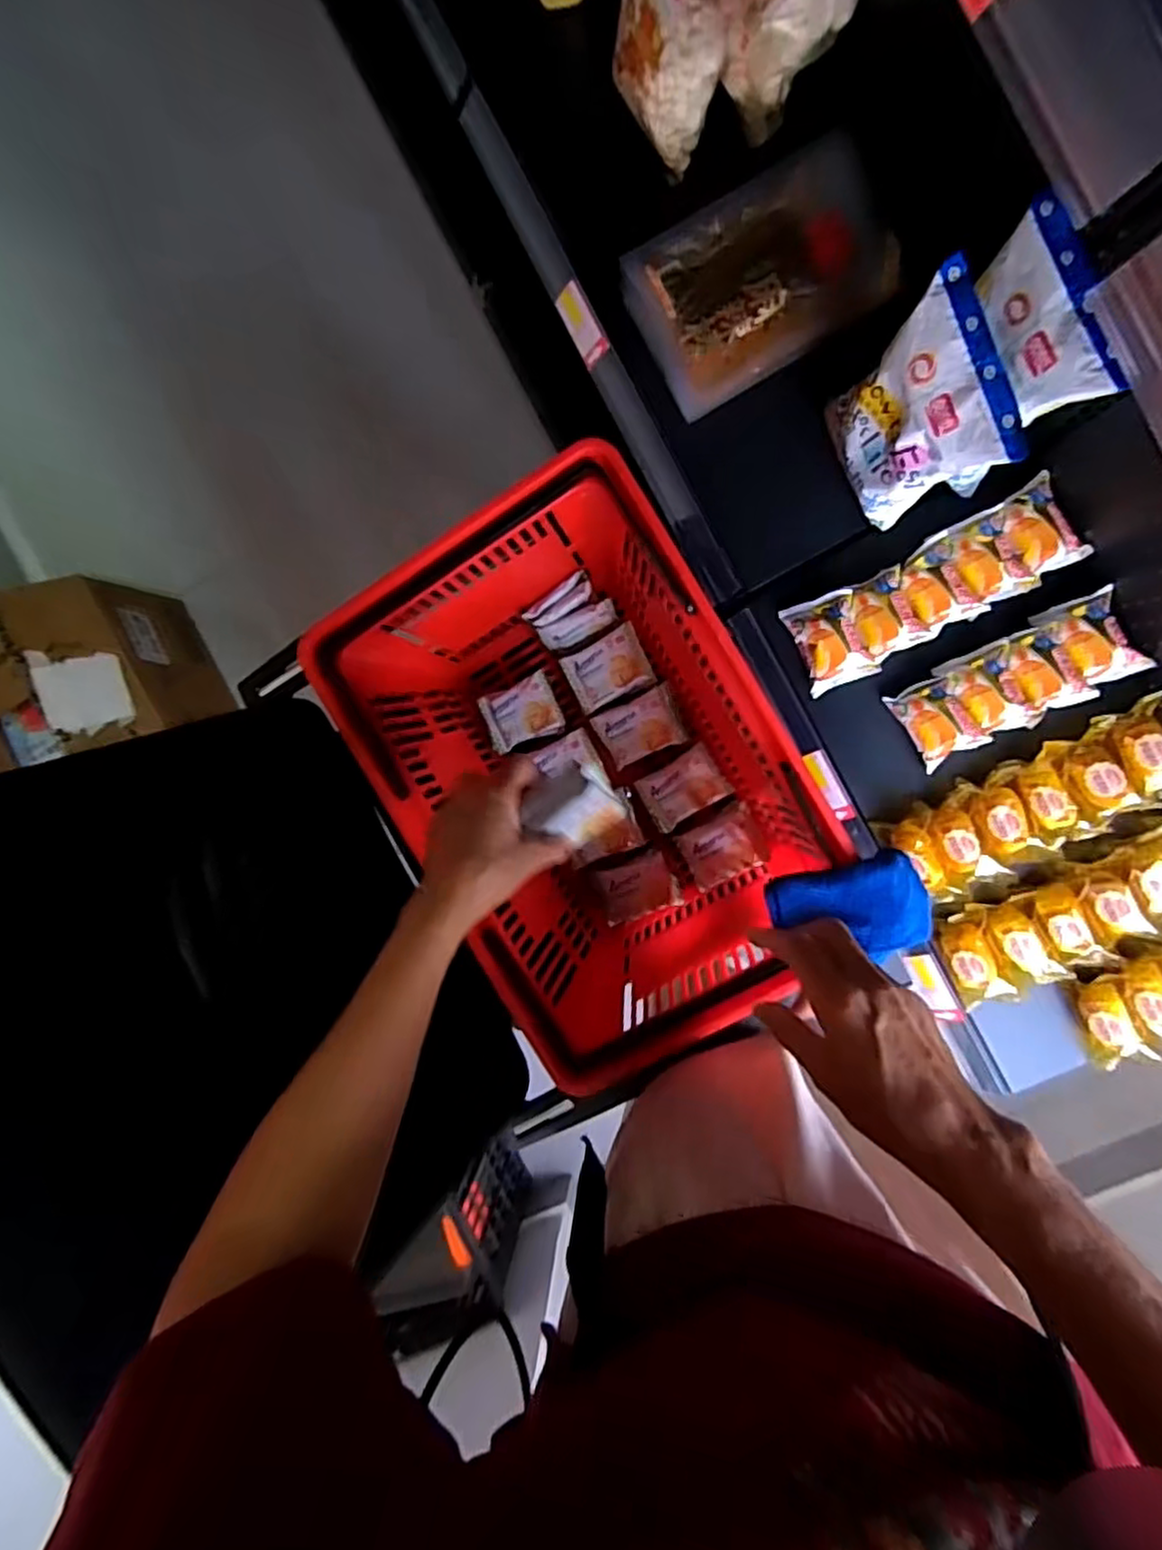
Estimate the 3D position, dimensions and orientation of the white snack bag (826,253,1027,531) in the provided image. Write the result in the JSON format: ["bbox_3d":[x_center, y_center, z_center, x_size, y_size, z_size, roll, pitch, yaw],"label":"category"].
[{"bbox_3d":[0.332,-0.359,0.699,0.091,0.192,0.172,-22,92,7],"label":"white snack bag"}]

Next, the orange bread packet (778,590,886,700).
[{"bbox_3d":[0.298,-0.159,0.820,0.082,0.043,0.111,-23,92,7],"label":"orange bread packet"}]

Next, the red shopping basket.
[{"bbox_3d":[0.015,-0.007,0.707,0.324,0.251,0.474,-32,91,8],"label":"red shopping basket"}]

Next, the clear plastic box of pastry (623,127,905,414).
[{"bbox_3d":[0.194,-0.543,0.754,0.259,0.072,0.167,-26,92,7],"label":"clear plastic box of pastry"}]

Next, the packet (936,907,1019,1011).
[{"bbox_3d":[0.476,0.225,0.835,0.064,0.053,0.126,-20,93,7],"label":"packet"}]

